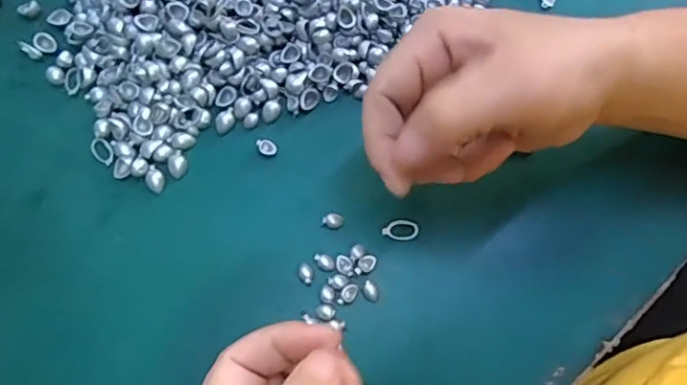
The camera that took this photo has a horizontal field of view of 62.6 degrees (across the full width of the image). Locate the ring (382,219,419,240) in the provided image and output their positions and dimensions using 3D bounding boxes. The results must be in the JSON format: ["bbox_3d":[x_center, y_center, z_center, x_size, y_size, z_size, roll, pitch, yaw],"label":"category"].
[{"bbox_3d":[0.029,0.019,0.286,0.018,0.004,0.010,-3,72,-2],"label":"ring"}]

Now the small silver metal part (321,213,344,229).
[{"bbox_3d":[-0.005,0.014,0.288,0.011,0.004,0.008,20,73,5],"label":"small silver metal part"}]

